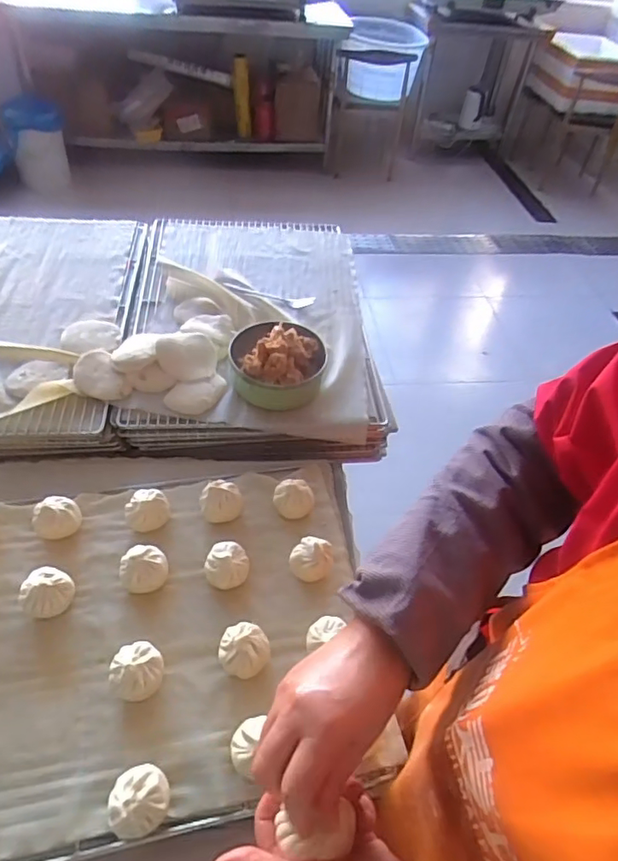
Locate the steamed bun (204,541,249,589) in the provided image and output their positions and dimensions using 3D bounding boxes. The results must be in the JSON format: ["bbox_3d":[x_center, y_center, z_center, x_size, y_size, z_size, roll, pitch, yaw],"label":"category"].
[{"bbox_3d":[-0.097,0.161,0.639,0.050,0.042,0.048,3,47,-3],"label":"steamed bun"}]

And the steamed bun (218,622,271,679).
[{"bbox_3d":[-0.070,0.237,0.577,0.052,0.044,0.049,3,47,-3],"label":"steamed bun"}]

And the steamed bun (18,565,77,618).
[{"bbox_3d":[-0.293,0.180,0.600,0.050,0.046,0.054,36,53,25],"label":"steamed bun"}]

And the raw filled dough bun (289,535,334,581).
[{"bbox_3d":[0.002,0.159,0.650,0.049,0.044,0.047,3,47,-3],"label":"raw filled dough bun"}]

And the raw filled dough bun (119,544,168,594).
[{"bbox_3d":[-0.194,0.160,0.627,0.050,0.043,0.052,34,52,23],"label":"raw filled dough bun"}]

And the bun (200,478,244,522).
[{"bbox_3d":[-0.114,0.092,0.692,0.054,0.040,0.044,17,48,9],"label":"bun"}]

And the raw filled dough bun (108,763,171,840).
[{"bbox_3d":[-0.150,0.330,0.479,0.049,0.048,0.051,3,47,-3],"label":"raw filled dough bun"}]

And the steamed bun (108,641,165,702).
[{"bbox_3d":[-0.177,0.246,0.554,0.051,0.044,0.053,12,47,5],"label":"steamed bun"}]

